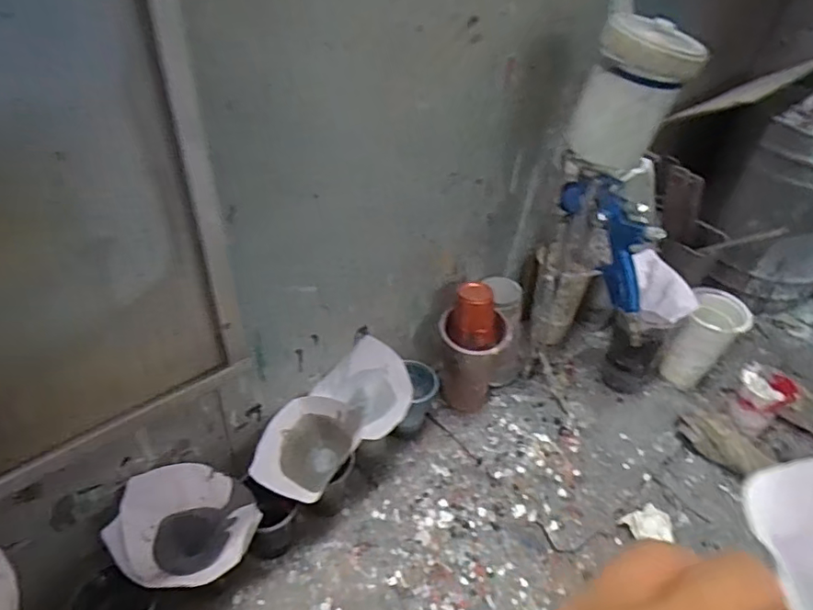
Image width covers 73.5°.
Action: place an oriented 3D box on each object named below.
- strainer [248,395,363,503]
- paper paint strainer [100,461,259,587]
[{"bbox_3d":[-0.111,0.168,0.618,0.105,0.077,0.117,10,39,4],"label":"strainer"},{"bbox_3d":[-0.217,0.232,0.545,0.124,0.099,0.116,4,39,-3],"label":"paper paint strainer"}]

